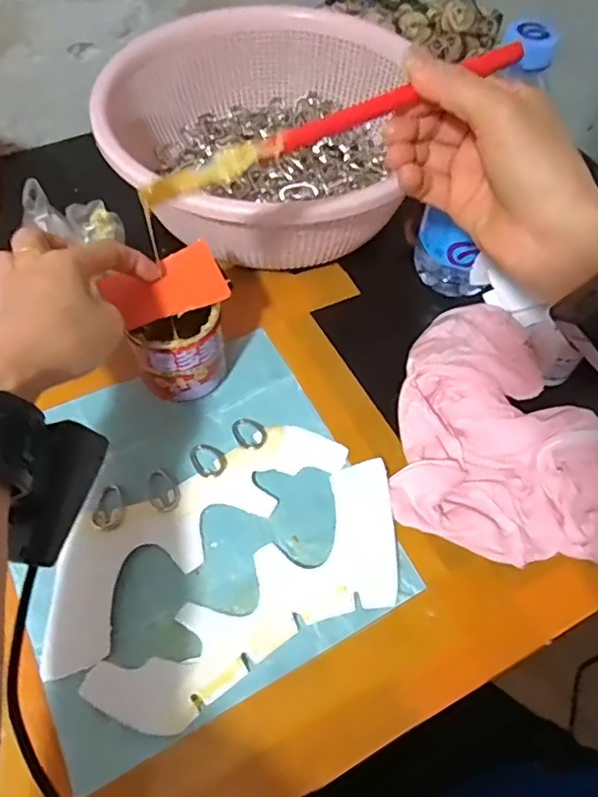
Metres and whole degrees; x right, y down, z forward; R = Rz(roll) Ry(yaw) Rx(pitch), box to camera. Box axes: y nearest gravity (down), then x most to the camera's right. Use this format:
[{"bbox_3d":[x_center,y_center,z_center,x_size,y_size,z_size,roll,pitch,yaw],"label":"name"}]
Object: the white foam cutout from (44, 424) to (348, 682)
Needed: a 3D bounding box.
[{"bbox_3d":[-0.070,0.077,0.380,0.211,0.005,0.067,-33,63,-20],"label":"white foam cutout"}]

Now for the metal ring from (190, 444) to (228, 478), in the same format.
[{"bbox_3d":[-0.062,0.041,0.404,0.021,0.004,0.027,-25,61,-16],"label":"metal ring"}]

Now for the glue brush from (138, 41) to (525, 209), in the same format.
[{"bbox_3d":[0.023,-0.144,0.306,0.219,0.015,0.016,-27,62,-14],"label":"glue brush"}]

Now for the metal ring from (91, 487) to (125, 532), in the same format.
[{"bbox_3d":[-0.122,0.070,0.380,0.019,0.004,0.032,6,57,3],"label":"metal ring"}]

